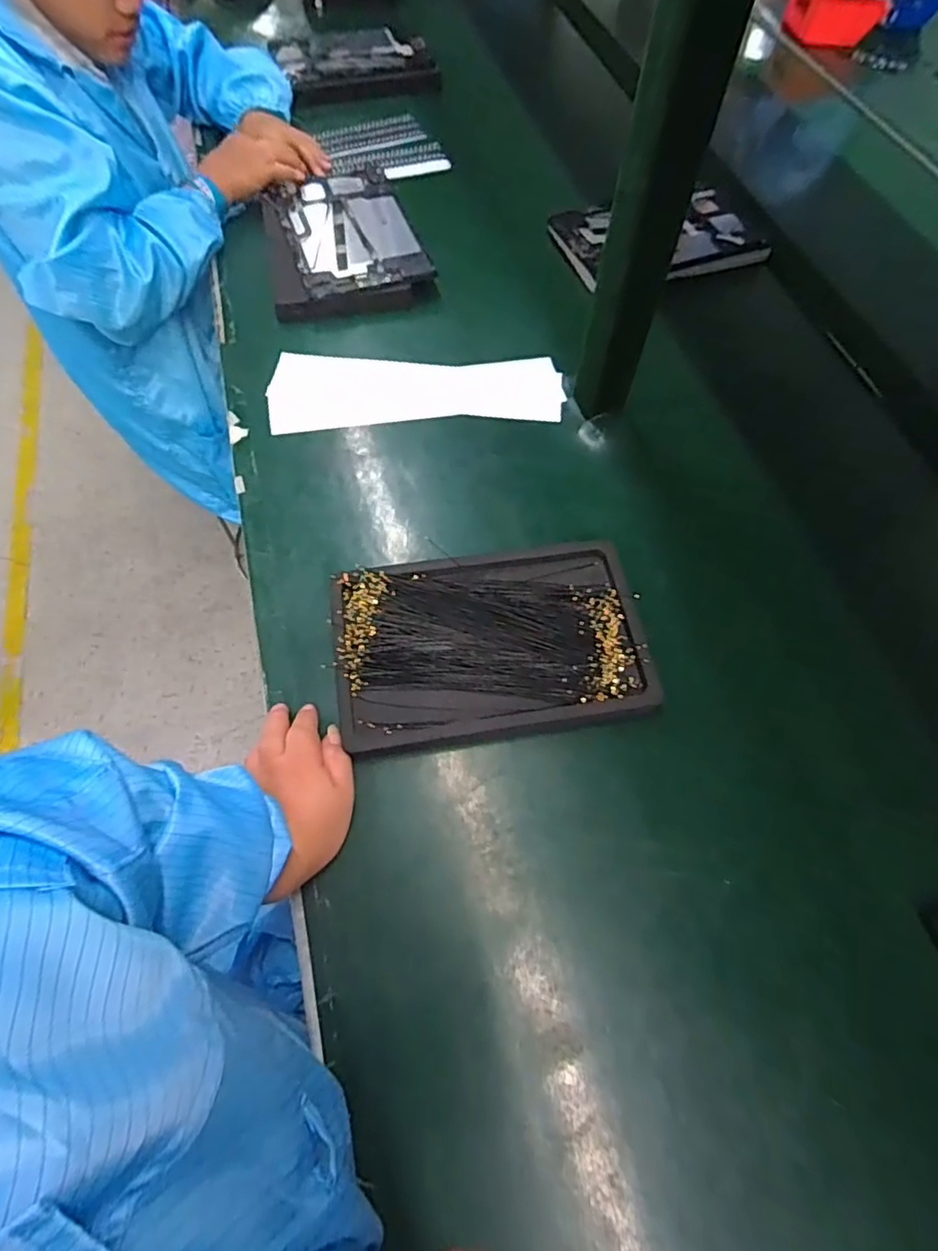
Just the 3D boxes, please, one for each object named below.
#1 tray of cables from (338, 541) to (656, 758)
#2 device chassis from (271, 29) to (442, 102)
[{"bbox_3d":[0.017,0.010,0.476,0.244,0.020,0.156,-6,59,-5],"label":"tray of cables"},{"bbox_3d":[-0.174,-0.880,0.925,0.224,0.029,0.157,-18,61,-12],"label":"device chassis"}]

